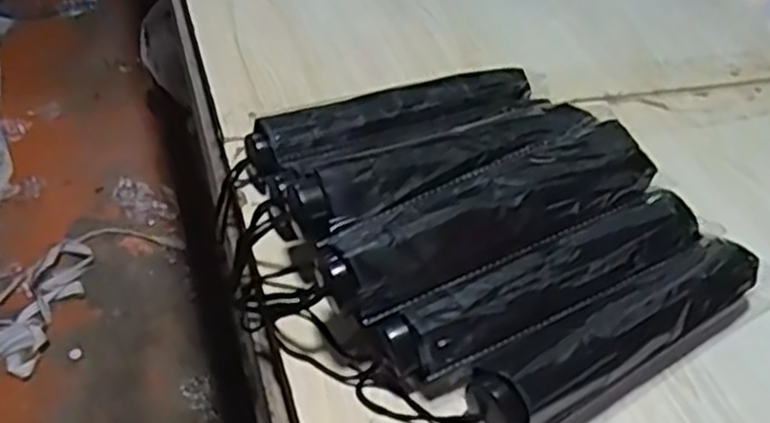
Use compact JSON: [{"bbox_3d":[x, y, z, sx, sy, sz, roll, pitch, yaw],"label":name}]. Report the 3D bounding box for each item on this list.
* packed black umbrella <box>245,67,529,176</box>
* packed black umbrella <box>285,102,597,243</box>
[{"bbox_3d":[0.008,-0.071,0.618,0.239,0.051,0.057,-18,50,-22],"label":"packed black umbrella"},{"bbox_3d":[0.045,-0.034,0.533,0.225,0.037,0.048,-17,50,-24],"label":"packed black umbrella"}]

